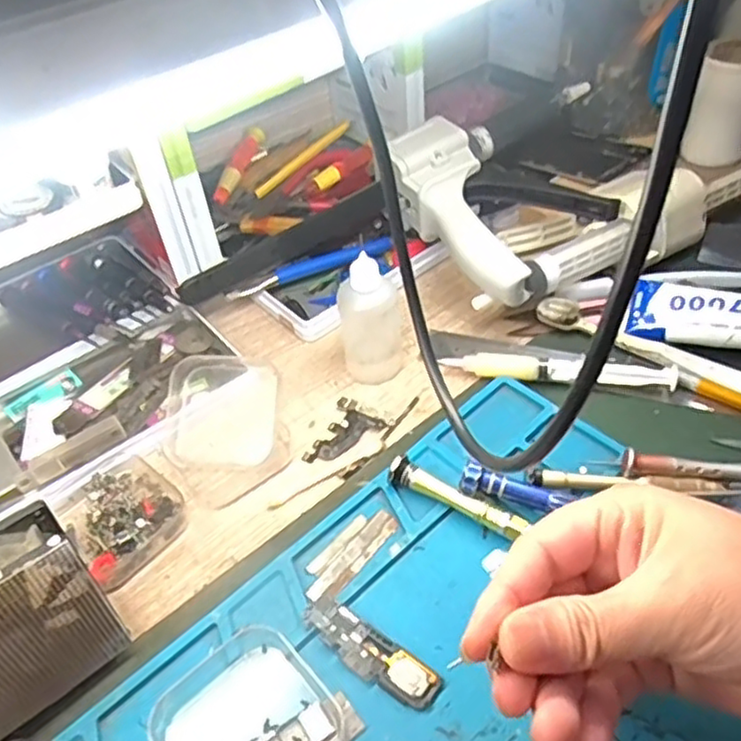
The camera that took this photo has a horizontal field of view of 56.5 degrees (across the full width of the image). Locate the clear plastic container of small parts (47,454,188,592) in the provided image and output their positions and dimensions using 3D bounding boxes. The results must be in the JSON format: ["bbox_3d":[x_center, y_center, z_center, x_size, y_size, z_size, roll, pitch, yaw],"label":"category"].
[{"bbox_3d":[-0.128,0.072,0.355,0.054,0.019,0.062,-34,51,-25],"label":"clear plastic container of small parts"}]

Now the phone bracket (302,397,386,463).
[{"bbox_3d":[-0.019,0.034,0.390,0.046,0.004,0.031,-35,52,-26],"label":"phone bracket"}]

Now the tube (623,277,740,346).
[{"bbox_3d":[0.219,-0.032,0.403,0.124,0.032,0.038,12,48,17],"label":"tube"}]

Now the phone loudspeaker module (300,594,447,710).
[{"bbox_3d":[-0.001,0.121,0.296,0.065,0.004,0.019,26,53,28],"label":"phone loudspeaker module"}]

